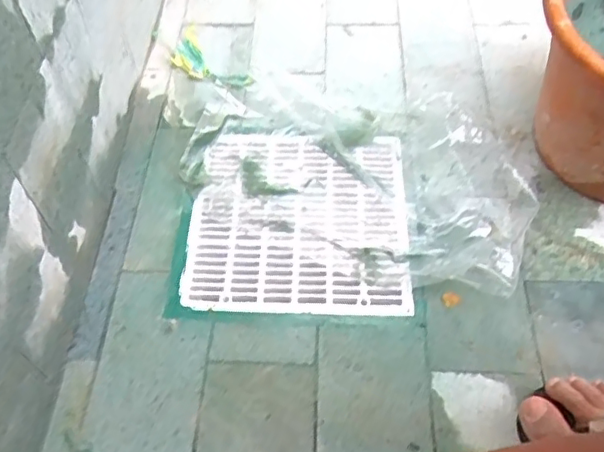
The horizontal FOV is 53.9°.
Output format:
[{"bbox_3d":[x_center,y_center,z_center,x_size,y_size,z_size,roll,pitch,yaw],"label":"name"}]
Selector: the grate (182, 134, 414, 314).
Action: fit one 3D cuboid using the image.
[{"bbox_3d":[-0.004,-0.013,0.639,0.222,0.023,0.220,2,56,2],"label":"grate"}]

